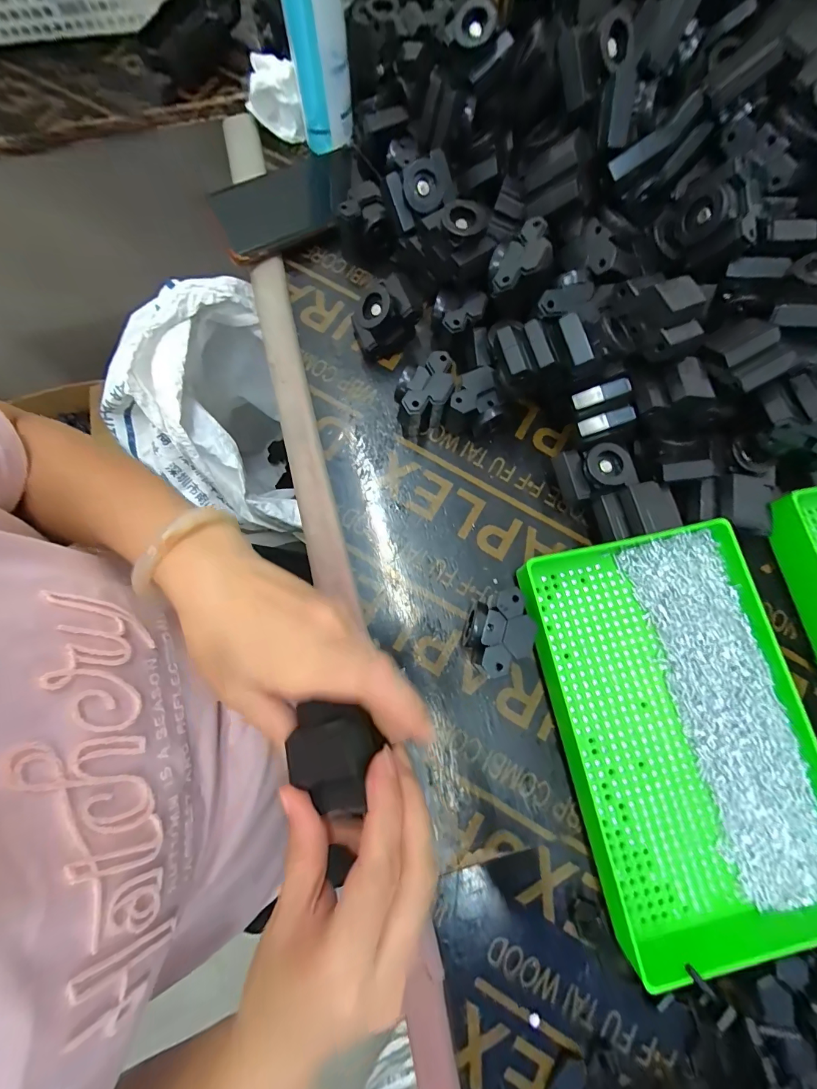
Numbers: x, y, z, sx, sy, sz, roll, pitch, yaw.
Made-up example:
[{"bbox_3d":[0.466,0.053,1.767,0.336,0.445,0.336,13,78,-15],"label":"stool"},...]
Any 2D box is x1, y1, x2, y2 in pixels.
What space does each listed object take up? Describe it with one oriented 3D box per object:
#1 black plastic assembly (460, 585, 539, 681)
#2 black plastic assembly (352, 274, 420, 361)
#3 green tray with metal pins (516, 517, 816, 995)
[{"bbox_3d":[0.060,0.061,0.276,0.046,0.041,0.045,-24,78,-5],"label":"black plastic assembly"},{"bbox_3d":[-0.020,-0.181,0.328,0.045,0.044,0.033,-28,79,-6],"label":"black plastic assembly"},{"bbox_3d":[0.176,0.116,0.265,0.157,0.034,0.244,-13,77,-3],"label":"green tray with metal pins"}]

